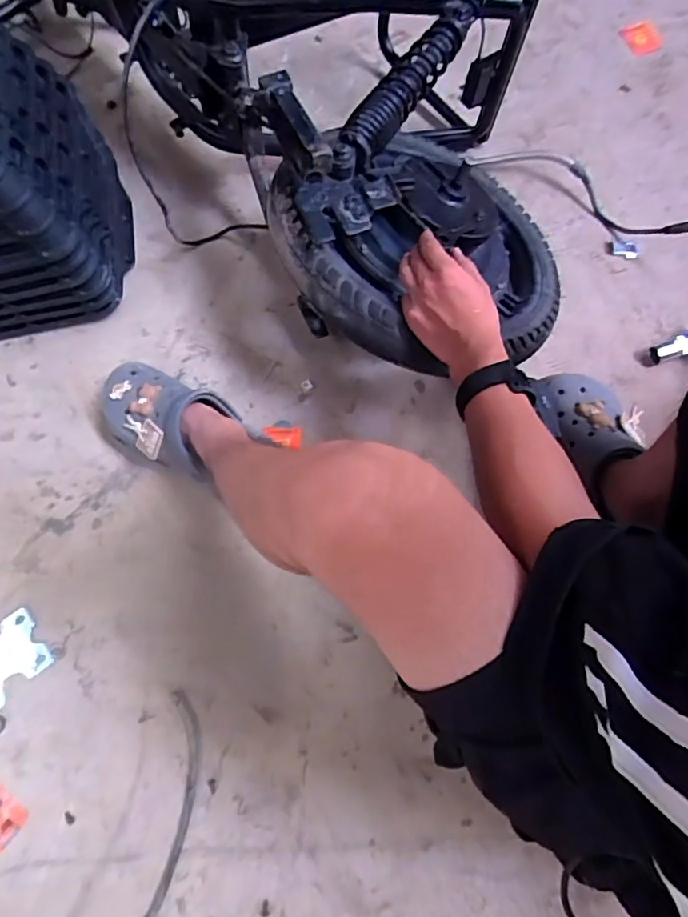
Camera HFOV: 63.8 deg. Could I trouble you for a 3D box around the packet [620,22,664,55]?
[{"bbox_3d":[0.542,-0.764,1.005,0.062,0.007,0.069,-17,71,-6],"label":"packet"}]

